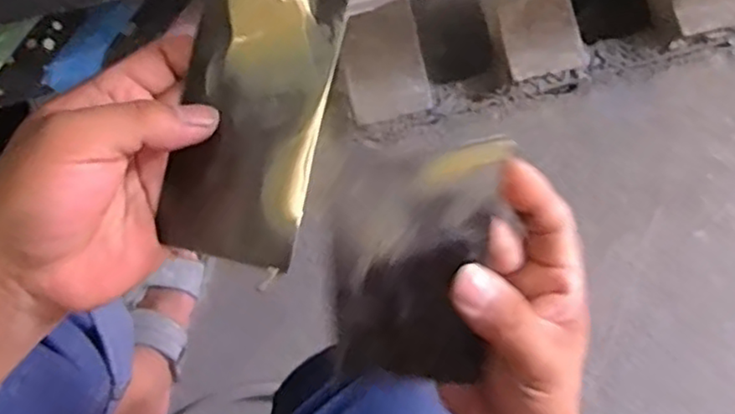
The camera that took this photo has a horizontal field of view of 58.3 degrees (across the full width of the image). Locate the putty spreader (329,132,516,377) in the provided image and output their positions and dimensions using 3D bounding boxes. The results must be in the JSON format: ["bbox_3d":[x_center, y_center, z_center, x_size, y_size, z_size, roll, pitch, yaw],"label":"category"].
[{"bbox_3d":[0.021,0.032,0.295,0.070,0.139,0.008,2,37,-6],"label":"putty spreader"}]

